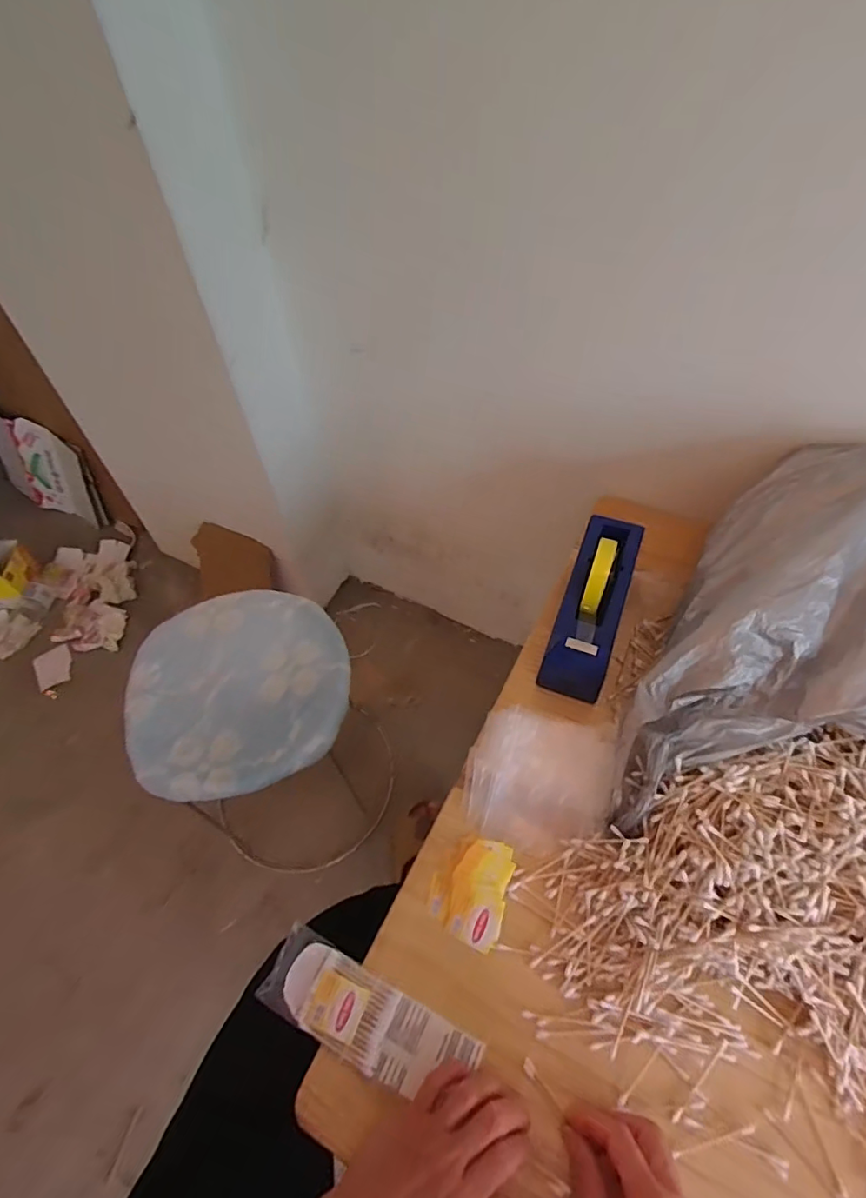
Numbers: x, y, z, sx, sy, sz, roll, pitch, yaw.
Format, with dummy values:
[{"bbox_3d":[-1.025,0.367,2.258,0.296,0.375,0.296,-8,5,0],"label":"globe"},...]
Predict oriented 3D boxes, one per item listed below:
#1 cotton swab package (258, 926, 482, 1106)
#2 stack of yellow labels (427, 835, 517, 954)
[{"bbox_3d":[-0.055,0.351,0.459,0.182,0.011,0.064,19,57,14],"label":"cotton swab package"},{"bbox_3d":[0.036,0.270,0.512,0.067,0.006,0.087,14,56,14],"label":"stack of yellow labels"}]

